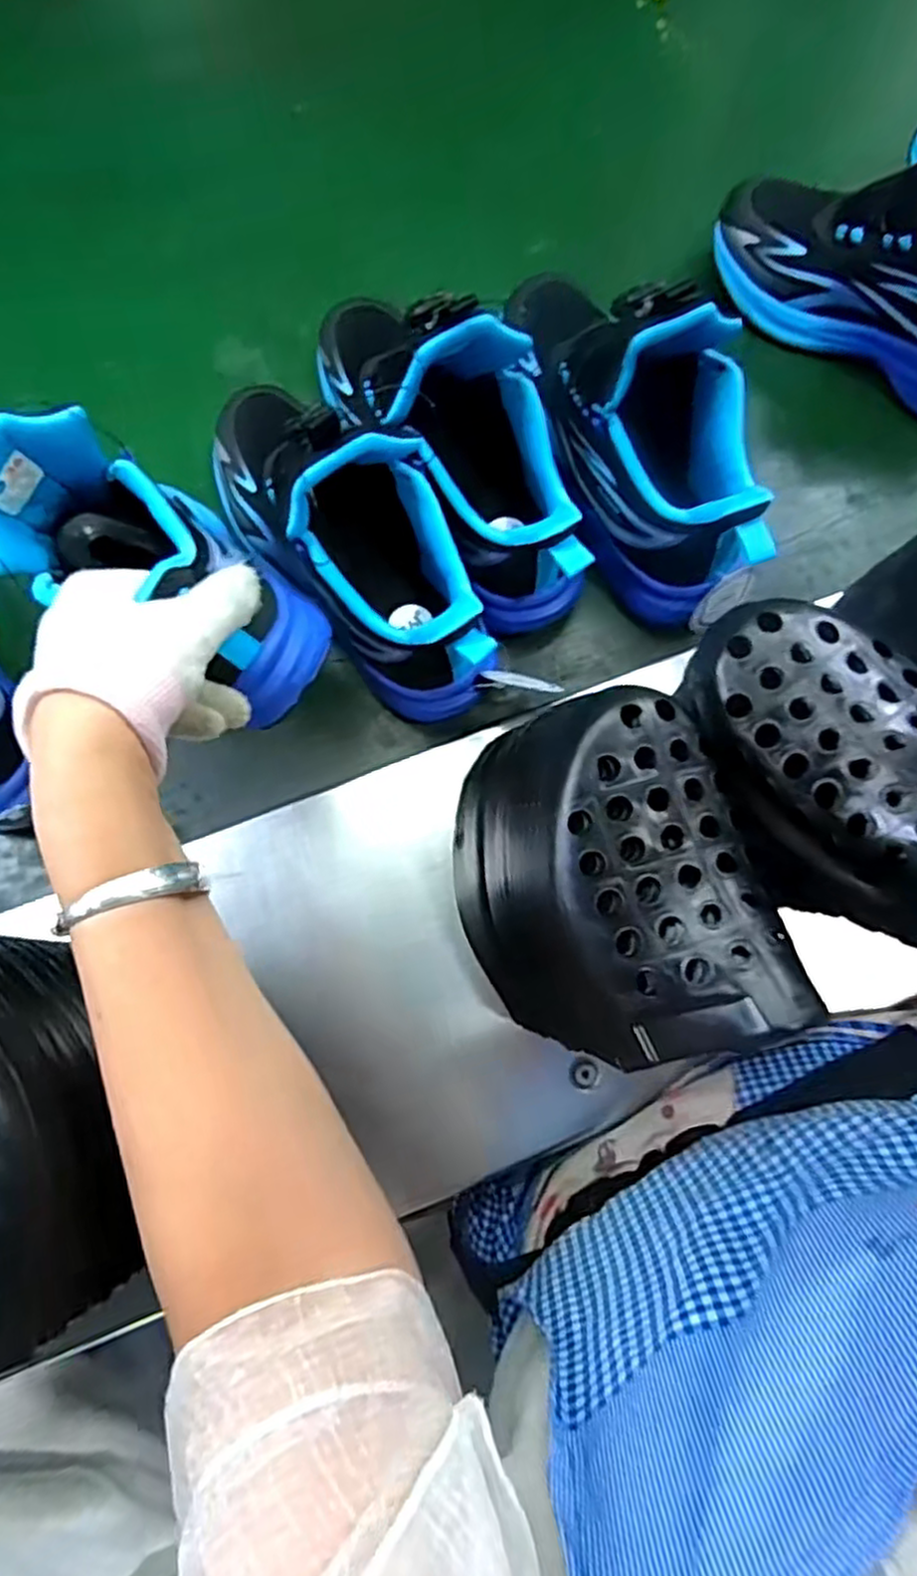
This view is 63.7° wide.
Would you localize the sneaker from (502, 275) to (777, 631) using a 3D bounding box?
[{"bbox_3d":[0.107,-0.220,0.436,0.084,0.151,0.229,-15,80,-2],"label":"sneaker"}]

